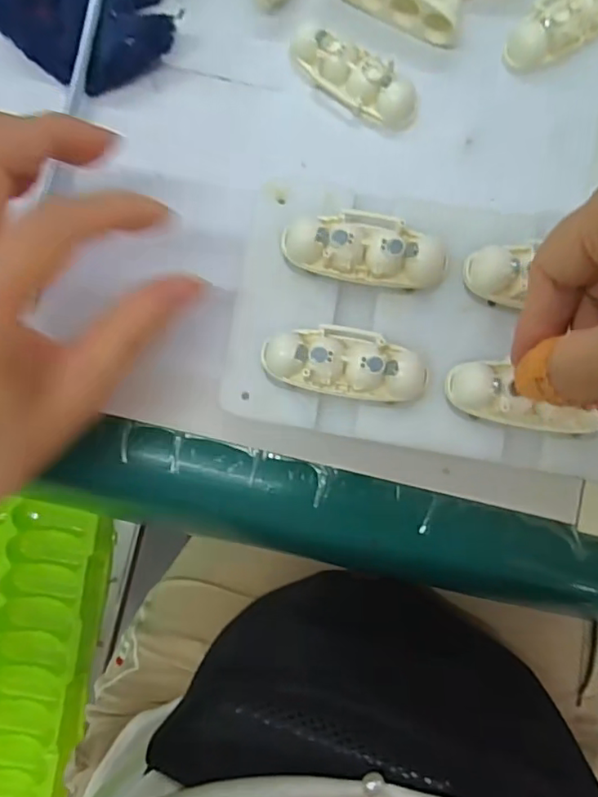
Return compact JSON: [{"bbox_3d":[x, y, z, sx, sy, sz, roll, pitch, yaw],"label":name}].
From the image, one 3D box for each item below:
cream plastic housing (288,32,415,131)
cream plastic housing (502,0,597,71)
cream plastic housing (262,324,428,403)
[{"bbox_3d":[0.024,-0.141,0.251,0.060,0.015,0.021,37,88,3],"label":"cream plastic housing"},{"bbox_3d":[0.118,-0.167,0.249,0.062,0.012,0.024,-32,86,-1],"label":"cream plastic housing"},{"bbox_3d":[0.018,-0.014,0.222,0.063,0.013,0.025,9,86,2],"label":"cream plastic housing"}]

